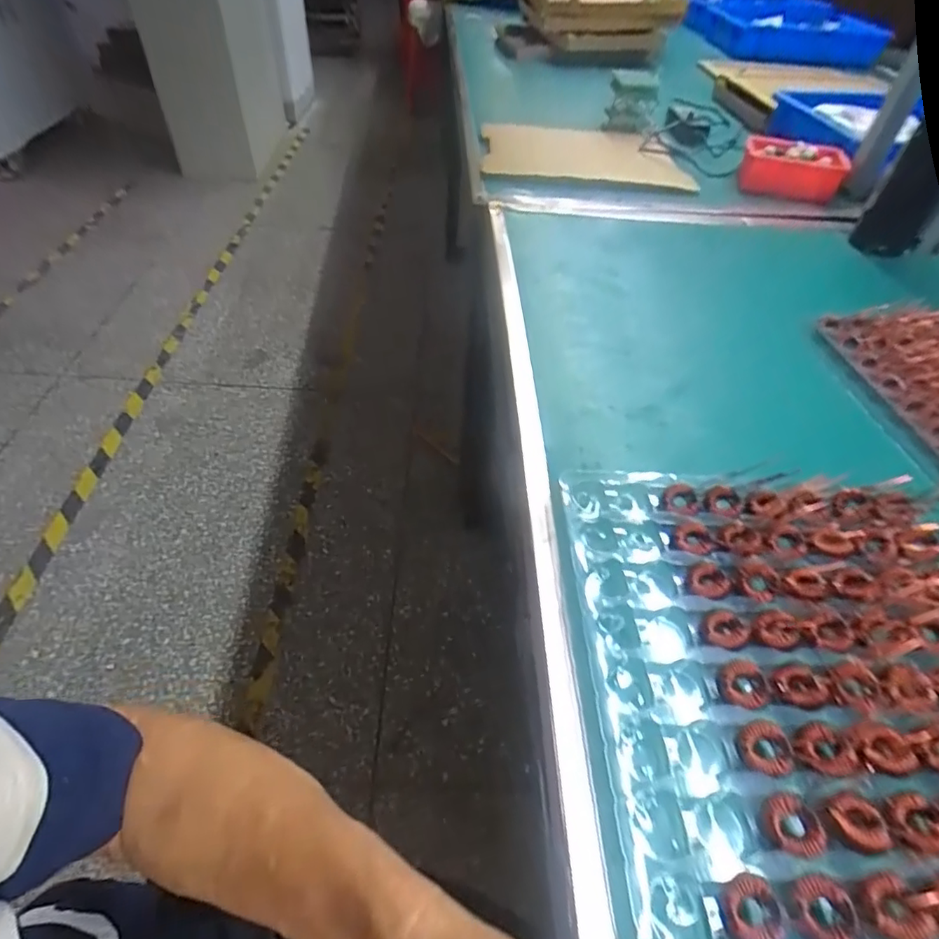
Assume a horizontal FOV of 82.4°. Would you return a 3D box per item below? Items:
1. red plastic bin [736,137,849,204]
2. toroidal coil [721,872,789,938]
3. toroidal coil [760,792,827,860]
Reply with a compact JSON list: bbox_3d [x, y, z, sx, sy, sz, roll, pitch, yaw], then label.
[{"bbox_3d":[0.563,-0.521,0.940,0.171,0.073,0.108,25,52,16],"label":"red plastic bin"},{"bbox_3d":[0.126,0.198,0.239,0.024,0.009,0.027,-3,44,-2],"label":"toroidal coil"},{"bbox_3d":[0.159,0.175,0.263,0.023,0.007,0.027,-21,48,-20],"label":"toroidal coil"}]

